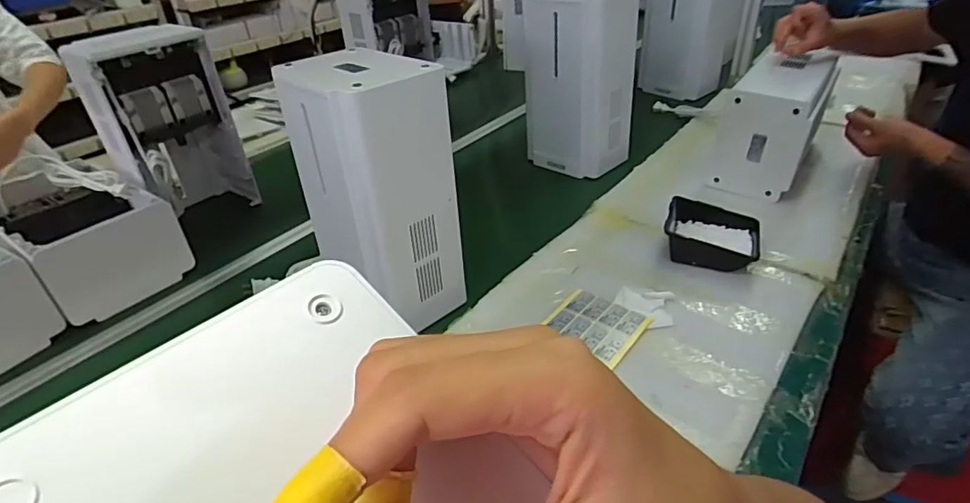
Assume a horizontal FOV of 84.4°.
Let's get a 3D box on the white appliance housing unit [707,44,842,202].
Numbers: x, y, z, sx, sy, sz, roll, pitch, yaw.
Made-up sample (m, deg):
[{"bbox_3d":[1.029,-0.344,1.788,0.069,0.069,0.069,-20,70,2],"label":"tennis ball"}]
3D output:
[{"bbox_3d":[0.581,-0.261,1.061,0.147,0.185,0.319,20,41,32],"label":"white appliance housing unit"}]

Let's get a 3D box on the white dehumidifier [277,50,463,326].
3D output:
[{"bbox_3d":[-0.145,-0.078,0.723,0.176,0.330,0.146,27,44,38],"label":"white dehumidifier"}]

